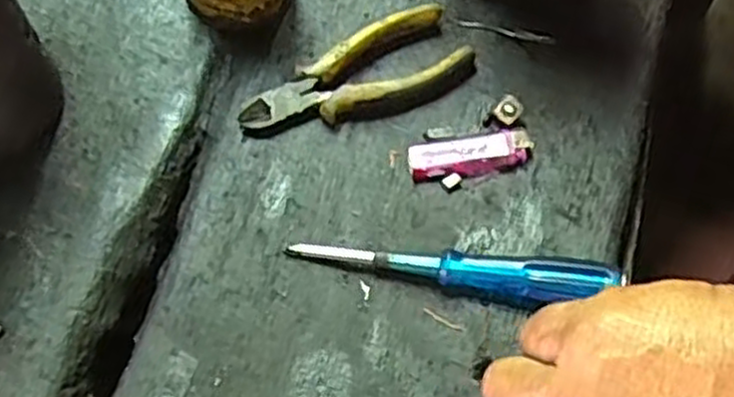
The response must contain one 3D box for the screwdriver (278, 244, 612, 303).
[{"bbox_3d":[0.050,0.038,0.460,0.184,0.025,0.028,8,65,3],"label":"screwdriver"}]

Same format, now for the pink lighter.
[{"bbox_3d":[0.066,-0.029,0.501,0.077,0.014,0.027,-9,65,-5],"label":"pink lighter"}]

